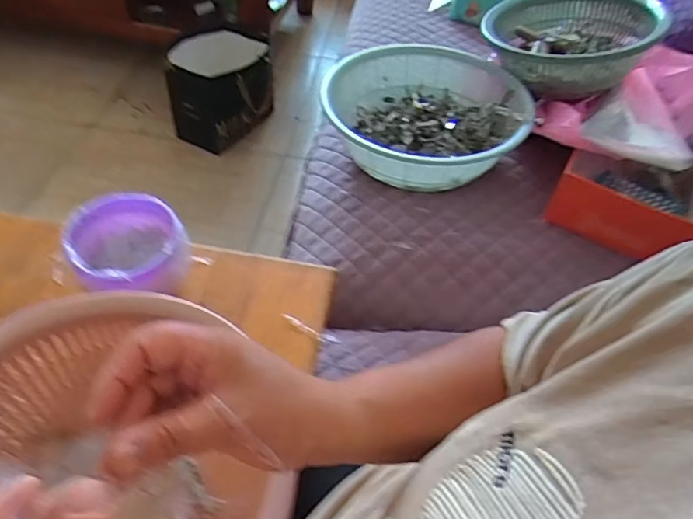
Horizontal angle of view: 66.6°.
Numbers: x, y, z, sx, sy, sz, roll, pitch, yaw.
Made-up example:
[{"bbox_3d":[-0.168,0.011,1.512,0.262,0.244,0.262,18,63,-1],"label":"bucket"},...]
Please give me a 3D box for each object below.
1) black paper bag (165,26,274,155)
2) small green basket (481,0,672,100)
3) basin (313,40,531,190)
[{"bbox_3d":[-0.369,-0.501,1.579,0.290,0.265,0.217,0,50,-6],"label":"black paper bag"},{"bbox_3d":[0.374,-0.382,0.887,0.266,0.132,0.278,32,54,20],"label":"small green basket"},{"bbox_3d":[0.117,-0.225,0.872,0.322,0.129,0.302,3,49,-4],"label":"basin"}]

